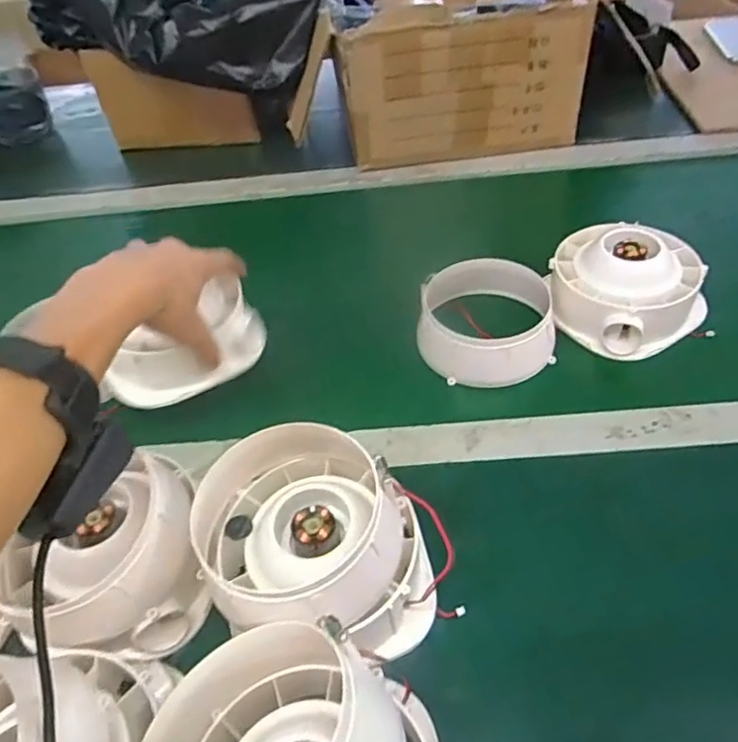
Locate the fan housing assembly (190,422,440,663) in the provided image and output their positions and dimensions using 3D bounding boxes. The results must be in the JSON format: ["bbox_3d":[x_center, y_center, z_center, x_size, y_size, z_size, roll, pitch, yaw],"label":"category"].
[{"bbox_3d":[-0.031,0.112,0.389,0.132,0.087,0.142,-4,47,4],"label":"fan housing assembly"}]

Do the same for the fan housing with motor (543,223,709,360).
[{"bbox_3d":[0.241,-0.082,0.569,0.137,0.063,0.123,17,51,21],"label":"fan housing with motor"}]

